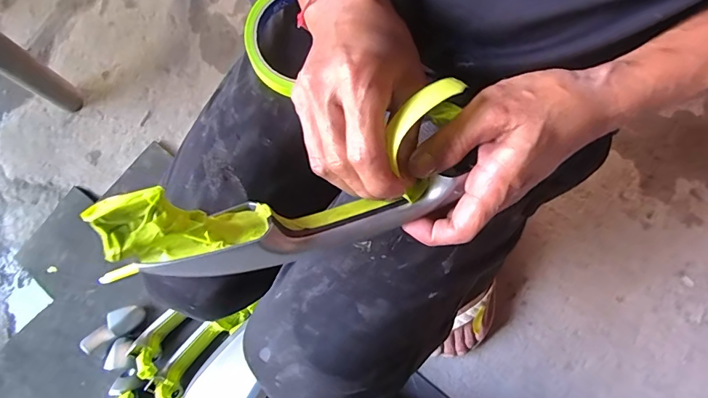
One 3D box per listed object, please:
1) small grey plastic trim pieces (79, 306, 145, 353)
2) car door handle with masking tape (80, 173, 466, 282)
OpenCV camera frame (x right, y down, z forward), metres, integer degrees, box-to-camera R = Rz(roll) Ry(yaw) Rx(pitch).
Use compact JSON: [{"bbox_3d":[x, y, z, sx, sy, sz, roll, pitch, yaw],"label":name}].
[{"bbox_3d":[-0.381,0.202,0.659,0.099,0.037,0.040,-26,80,-5],"label":"small grey plastic trim pieces"},{"bbox_3d":[-0.032,0.014,0.250,0.210,0.044,0.046,-6,79,-18],"label":"car door handle with masking tape"}]

